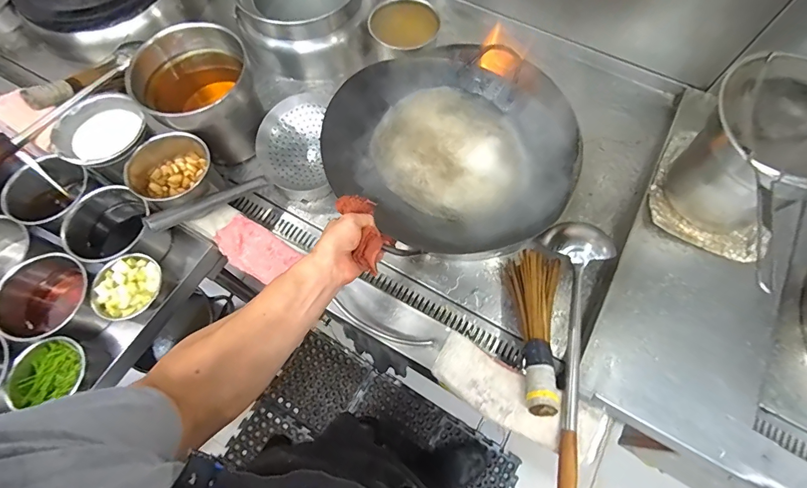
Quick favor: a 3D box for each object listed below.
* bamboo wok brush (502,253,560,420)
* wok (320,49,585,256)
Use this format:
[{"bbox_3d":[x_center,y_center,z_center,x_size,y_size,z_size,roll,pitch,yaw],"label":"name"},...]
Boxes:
[{"bbox_3d":[0.242,0.152,0.716,0.095,0.075,0.305,8,50,3],"label":"bamboo wok brush"},{"bbox_3d":[0.079,-0.181,0.709,0.394,0.126,0.432,0,67,0],"label":"wok"}]

